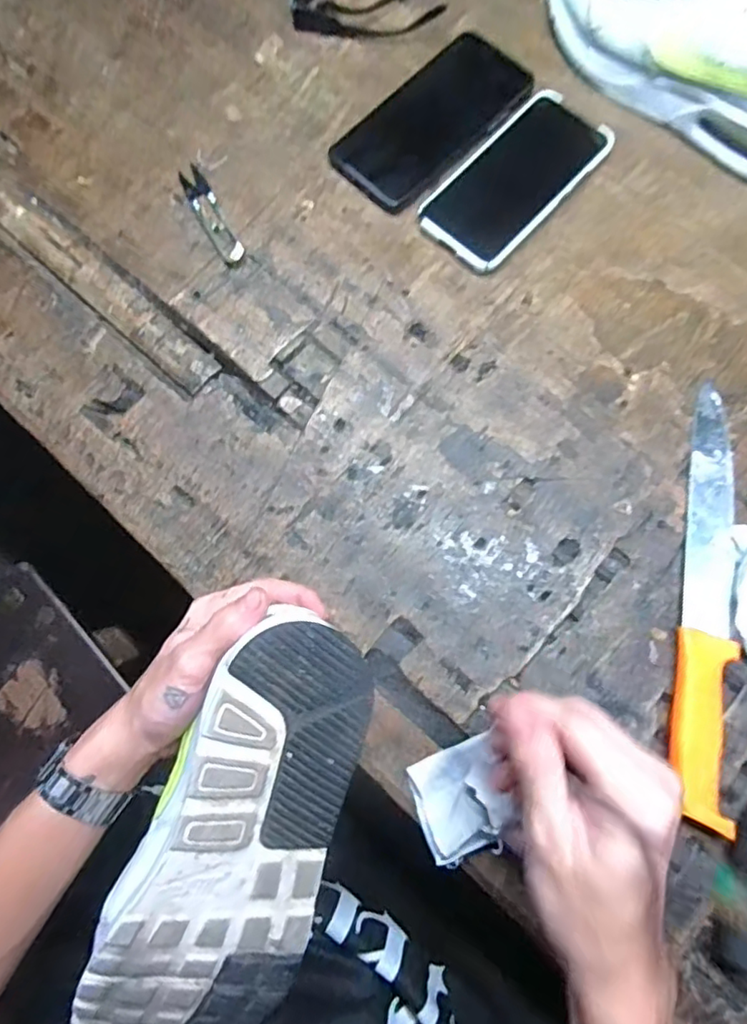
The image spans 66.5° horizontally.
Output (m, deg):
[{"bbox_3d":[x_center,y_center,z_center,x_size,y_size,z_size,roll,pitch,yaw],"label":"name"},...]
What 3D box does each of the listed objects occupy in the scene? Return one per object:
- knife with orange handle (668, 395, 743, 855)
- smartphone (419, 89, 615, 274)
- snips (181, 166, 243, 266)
[{"bbox_3d":[0.220,0.051,0.373,0.033,0.016,0.280,11,77,4],"label":"knife with orange handle"},{"bbox_3d":[0.110,-0.259,0.446,0.077,0.013,0.158,41,81,10],"label":"smartphone"},{"bbox_3d":[-0.127,-0.233,0.447,0.020,0.004,0.095,-29,77,-5],"label":"snips"}]

